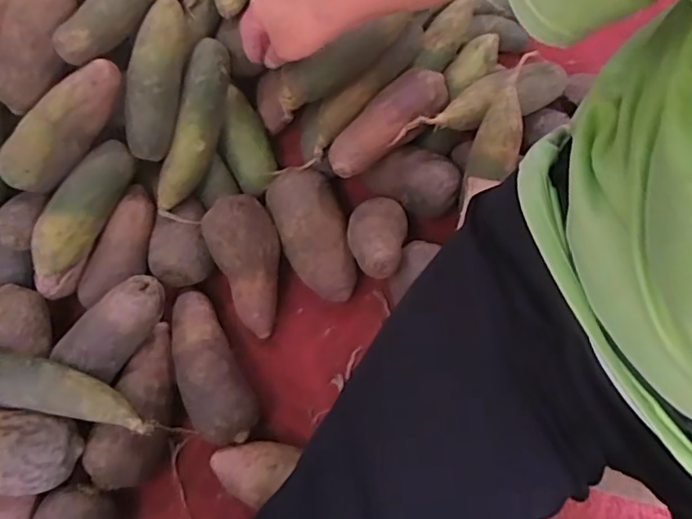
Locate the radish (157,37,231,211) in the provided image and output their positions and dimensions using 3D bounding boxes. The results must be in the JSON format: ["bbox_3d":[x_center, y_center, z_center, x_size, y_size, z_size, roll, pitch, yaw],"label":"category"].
[{"bbox_3d":[-0.178,-0.157,0.646,0.046,0.042,0.205,17,92,5],"label":"radish"}]

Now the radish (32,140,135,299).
[{"bbox_3d":[-0.303,-0.045,0.617,0.050,0.064,0.196,28,91,8],"label":"radish"}]

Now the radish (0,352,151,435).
[{"bbox_3d":[-0.316,0.132,0.568,0.238,0.053,0.053,10,73,2],"label":"radish"}]

